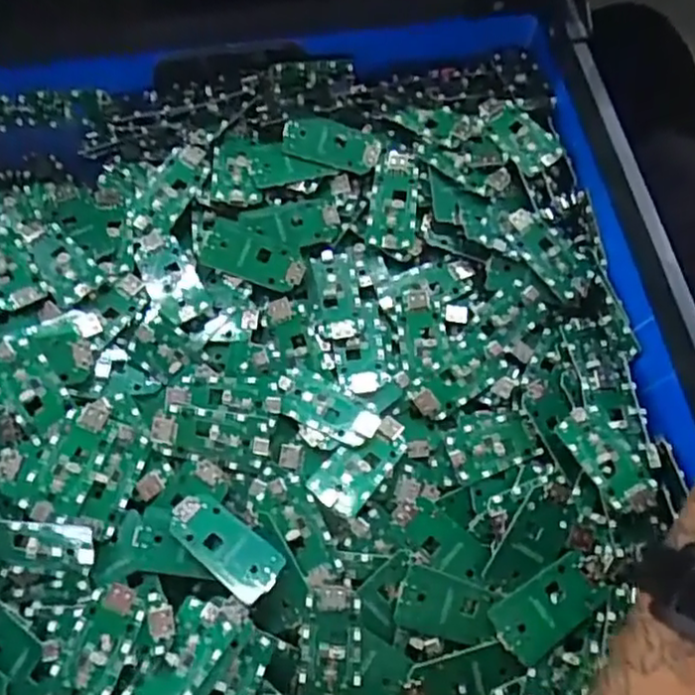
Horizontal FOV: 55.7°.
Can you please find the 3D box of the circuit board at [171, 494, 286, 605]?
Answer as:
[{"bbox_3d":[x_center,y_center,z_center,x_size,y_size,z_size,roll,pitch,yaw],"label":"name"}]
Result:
[{"bbox_3d":[-0.065,0.104,0.346,0.063,0.006,0.029,38,73,11],"label":"circuit board"}]

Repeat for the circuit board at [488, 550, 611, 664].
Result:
[{"bbox_3d":[0.105,0.135,0.343,0.057,0.004,0.031,-34,74,-6],"label":"circuit board"}]

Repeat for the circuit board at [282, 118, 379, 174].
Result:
[{"bbox_3d":[-0.011,-0.136,0.436,0.062,0.010,0.028,11,70,2],"label":"circuit board"}]

